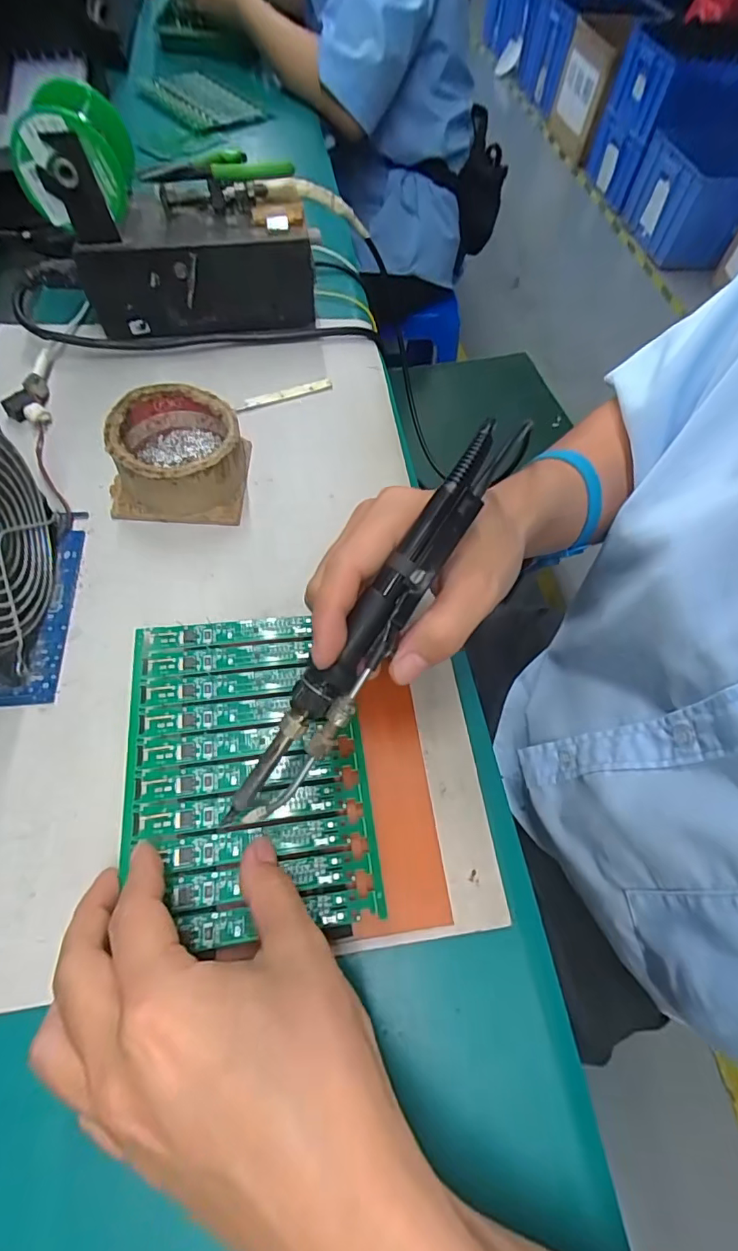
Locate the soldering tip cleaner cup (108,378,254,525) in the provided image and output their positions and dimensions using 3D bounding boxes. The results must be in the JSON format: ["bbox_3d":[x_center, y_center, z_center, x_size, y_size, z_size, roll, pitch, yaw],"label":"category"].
[{"bbox_3d":[-0.130,-0.117,0.352,0.086,0.046,0.084,3,61,-5],"label":"soldering tip cleaner cup"}]

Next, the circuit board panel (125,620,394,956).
[{"bbox_3d":[-0.065,0.070,0.270,0.119,0.008,0.163,-7,61,-8],"label":"circuit board panel"}]

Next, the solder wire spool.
[{"bbox_3d":[-0.205,-0.332,0.359,0.065,0.057,0.072,-3,61,-6],"label":"solder wire spool"}]

